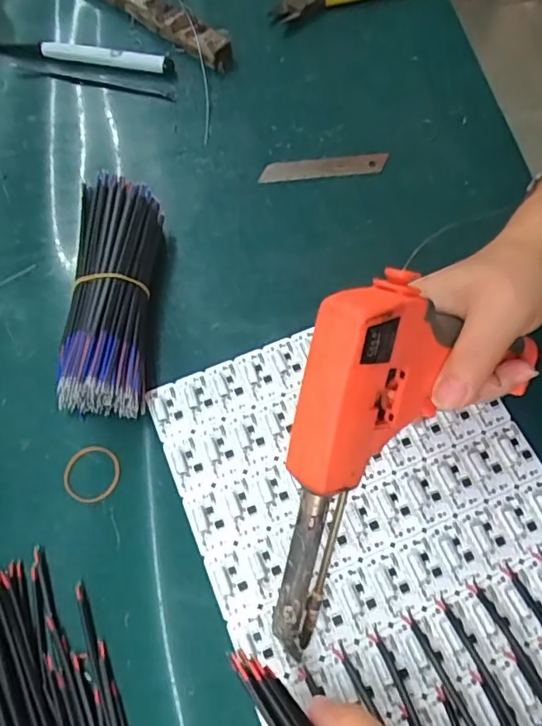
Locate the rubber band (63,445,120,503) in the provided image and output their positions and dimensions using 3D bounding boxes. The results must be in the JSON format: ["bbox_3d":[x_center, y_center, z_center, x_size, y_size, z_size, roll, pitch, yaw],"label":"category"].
[{"bbox_3d":[-0.106,0.065,0.325,0.033,0.004,0.033,0,65,1],"label":"rubber band"}]

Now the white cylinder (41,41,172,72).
[{"bbox_3d":[-0.136,-0.252,0.454,0.107,0.015,0.012,6,65,4],"label":"white cylinder"}]

